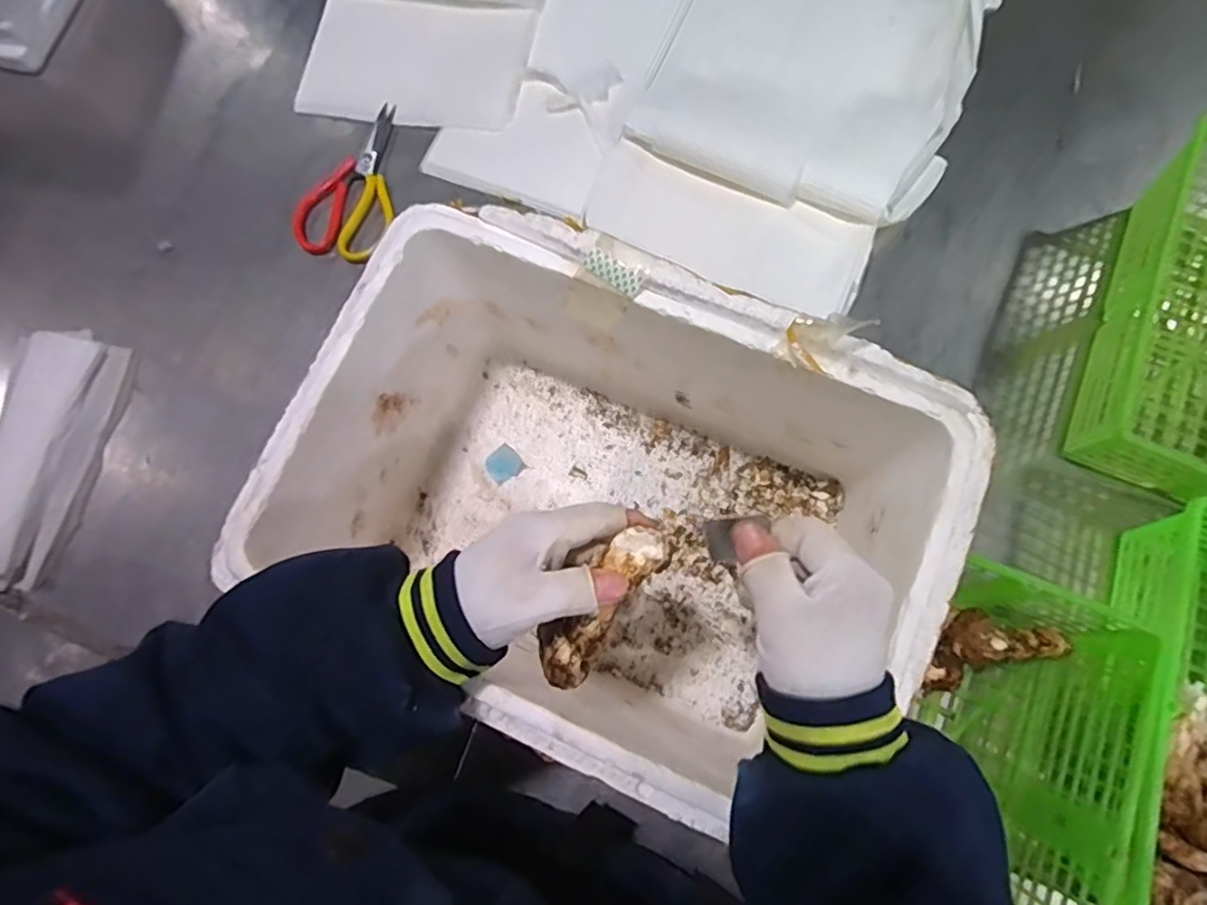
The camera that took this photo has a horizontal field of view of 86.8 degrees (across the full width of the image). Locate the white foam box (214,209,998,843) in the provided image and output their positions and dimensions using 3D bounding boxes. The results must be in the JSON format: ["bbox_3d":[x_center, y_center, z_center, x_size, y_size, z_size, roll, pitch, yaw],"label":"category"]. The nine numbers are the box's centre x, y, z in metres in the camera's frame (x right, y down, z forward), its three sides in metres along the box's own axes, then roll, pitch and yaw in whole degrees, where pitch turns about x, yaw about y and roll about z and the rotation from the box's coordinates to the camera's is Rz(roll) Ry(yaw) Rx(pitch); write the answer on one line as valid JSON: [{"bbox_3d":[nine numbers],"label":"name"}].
[{"bbox_3d":[0.006,0.039,0.513,0.428,0.247,0.281,22,78,6],"label":"white foam box"}]

